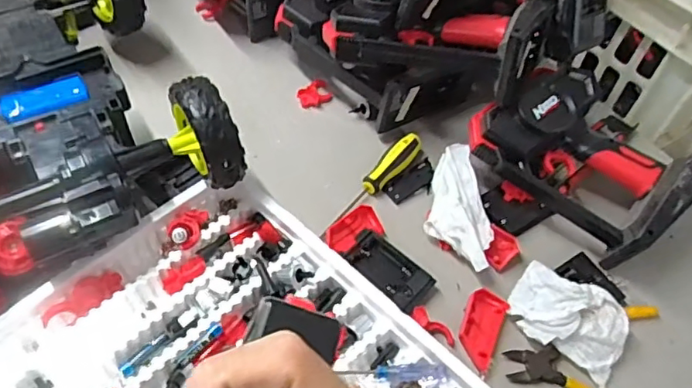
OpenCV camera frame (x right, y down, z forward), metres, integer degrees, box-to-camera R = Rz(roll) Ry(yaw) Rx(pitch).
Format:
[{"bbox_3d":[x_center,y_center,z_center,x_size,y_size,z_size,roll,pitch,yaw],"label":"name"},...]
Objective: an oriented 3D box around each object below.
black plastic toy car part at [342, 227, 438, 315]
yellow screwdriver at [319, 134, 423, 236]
[{"bbox_3d":[0.038,0.068,0.515,0.078,0.013,0.045,40,60,21],"label":"black plastic toy car part"},{"bbox_3d":[0.023,-0.011,0.561,0.023,0.022,0.148,37,59,20],"label":"yellow screwdriver"}]

